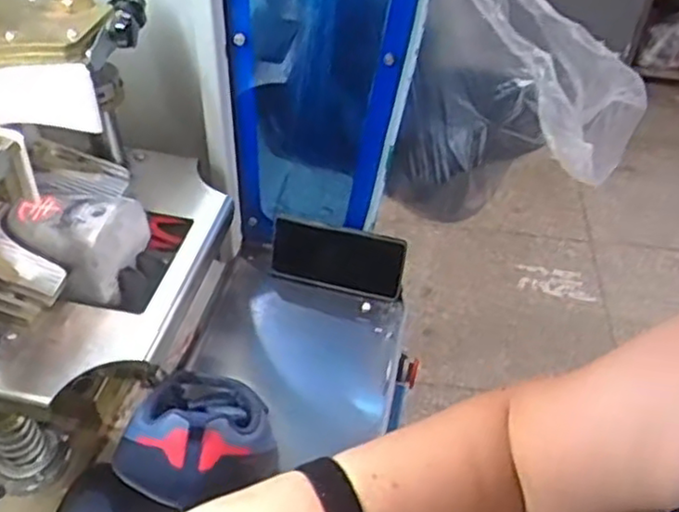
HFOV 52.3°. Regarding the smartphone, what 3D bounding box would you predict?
[{"bbox_3d":[-0.002,0.003,0.835,0.157,0.078,0.012,13,20,11],"label":"smartphone"}]

